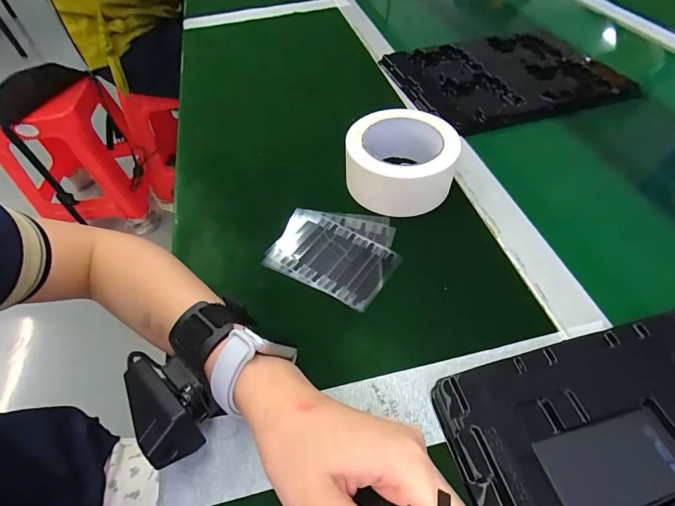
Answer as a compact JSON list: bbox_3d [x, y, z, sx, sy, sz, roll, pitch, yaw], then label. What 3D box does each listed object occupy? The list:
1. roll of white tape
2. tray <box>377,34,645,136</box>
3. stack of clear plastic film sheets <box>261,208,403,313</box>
[{"bbox_3d":[0.064,-0.092,0.383,0.110,0.056,0.121,-2,51,2],"label":"roll of white tape"},{"bbox_3d":[0.247,-0.265,0.539,0.297,0.026,0.233,-19,53,-12],"label":"tray"},{"bbox_3d":[0.000,-0.007,0.351,0.116,0.004,0.103,23,56,20],"label":"stack of clear plastic film sheets"}]

